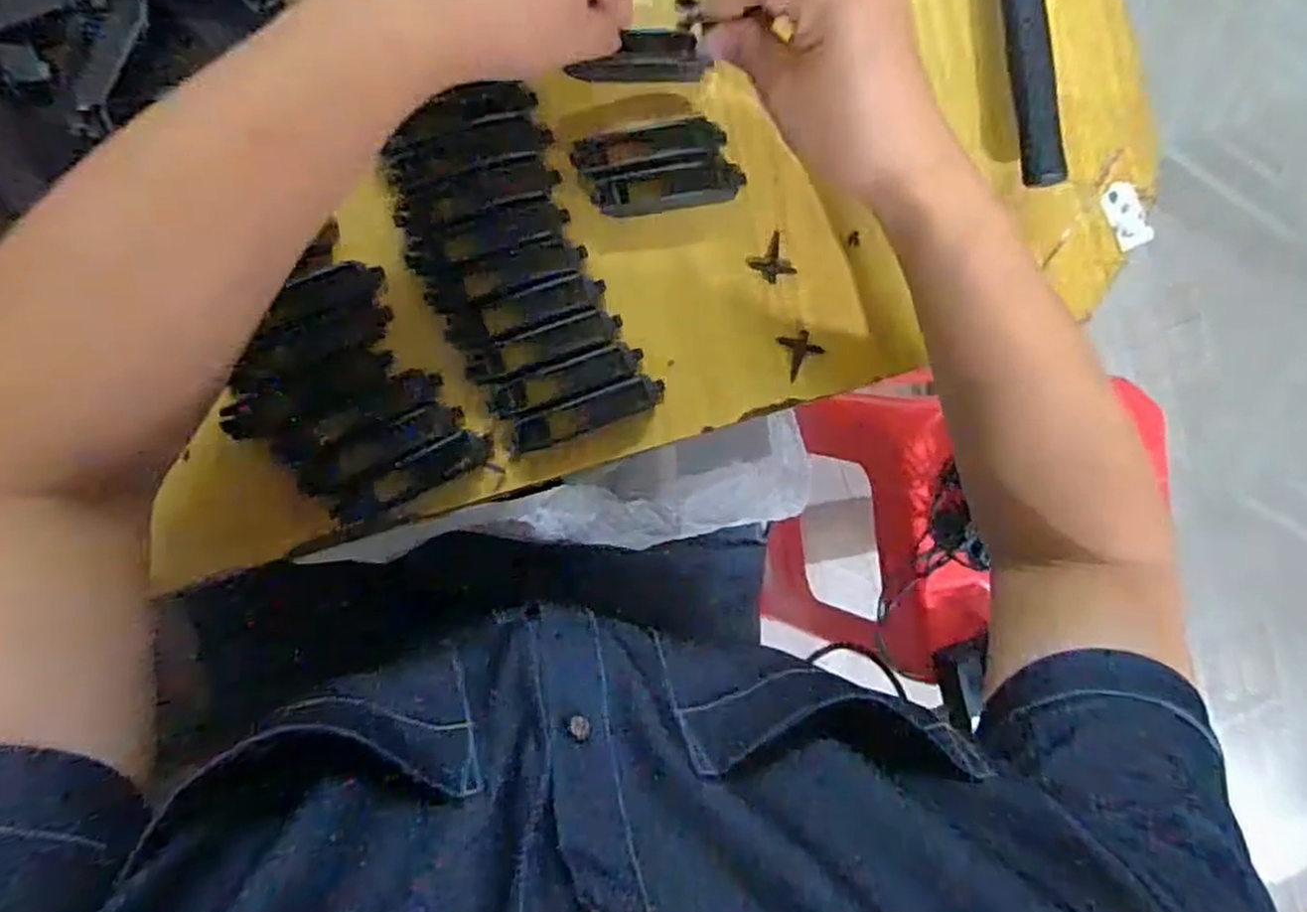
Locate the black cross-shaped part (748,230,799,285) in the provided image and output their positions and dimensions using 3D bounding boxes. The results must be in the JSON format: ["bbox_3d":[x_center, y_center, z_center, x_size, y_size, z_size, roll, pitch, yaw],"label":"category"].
[{"bbox_3d":[0.058,-0.097,0.375,0.021,0.004,0.022,-27,97,-7],"label":"black cross-shaped part"}]

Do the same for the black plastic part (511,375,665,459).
[{"bbox_3d":[-0.032,-0.021,0.366,0.078,0.004,0.017,-21,96,-8],"label":"black plastic part"}]

